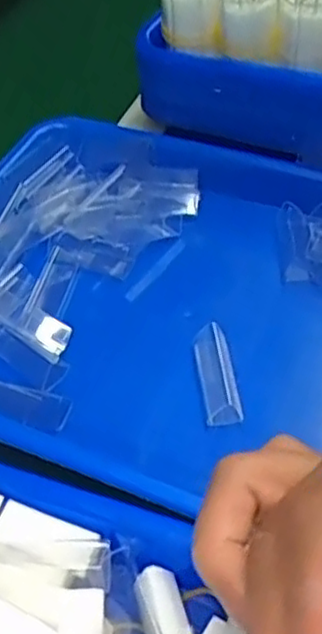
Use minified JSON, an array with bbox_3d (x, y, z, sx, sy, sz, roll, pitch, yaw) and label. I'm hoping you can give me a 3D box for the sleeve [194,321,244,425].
[{"bbox_3d":[0.030,0.030,0.381,0.019,0.014,0.056,-8,49,-2],"label":"sleeve"}]

